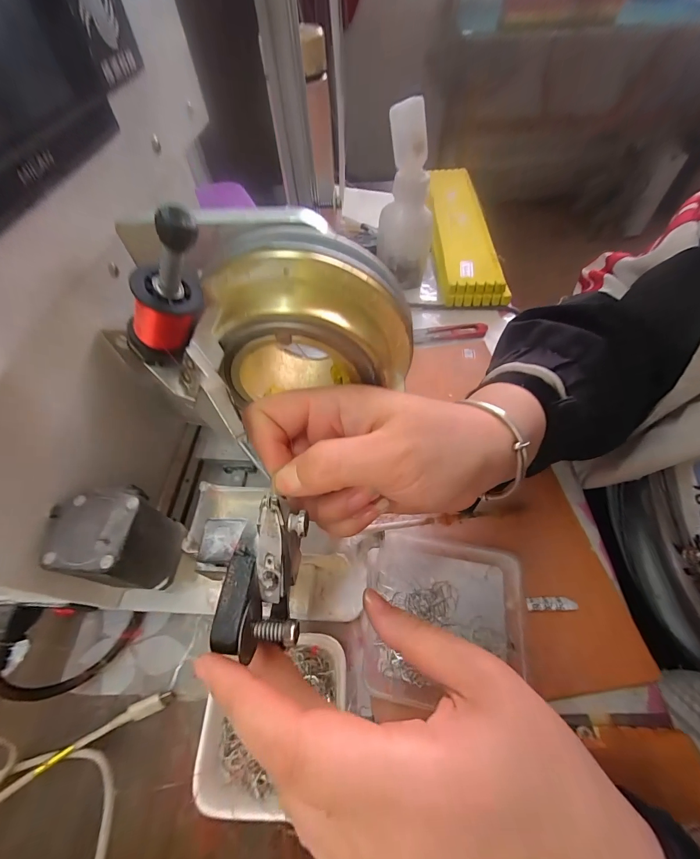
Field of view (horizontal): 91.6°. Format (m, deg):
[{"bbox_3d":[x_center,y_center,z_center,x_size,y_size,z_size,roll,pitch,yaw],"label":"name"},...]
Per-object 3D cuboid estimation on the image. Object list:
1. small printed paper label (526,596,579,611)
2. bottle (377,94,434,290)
[{"bbox_3d":[0.144,0.125,0.245,0.033,0.004,0.010,-3,44,4],"label":"small printed paper label"},{"bbox_3d":[0.067,-0.256,0.396,0.063,0.183,0.051,3,57,4],"label":"bottle"}]

